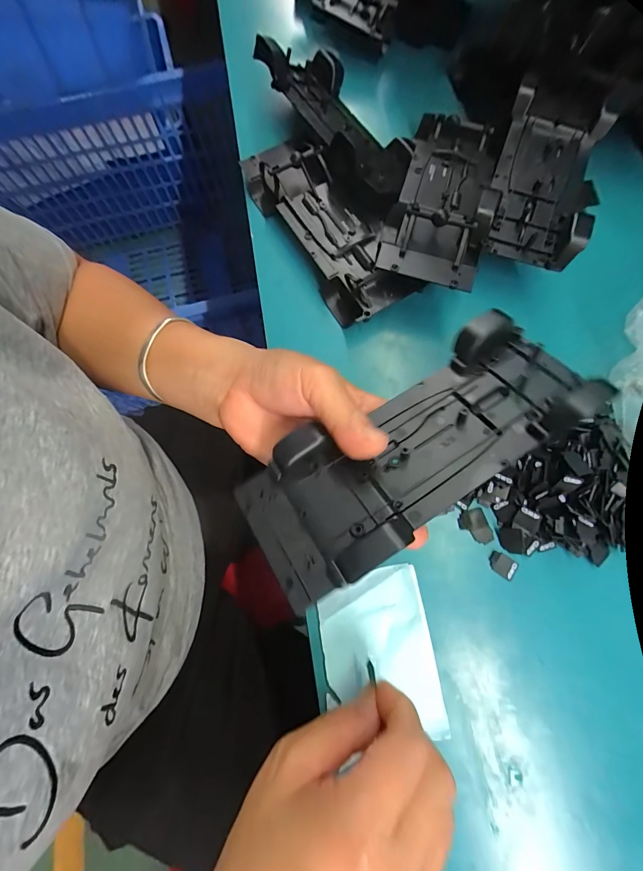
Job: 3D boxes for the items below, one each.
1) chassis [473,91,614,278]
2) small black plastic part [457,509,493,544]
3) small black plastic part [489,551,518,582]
[{"bbox_3d":[0.172,-0.202,0.266,0.076,0.030,0.141,21,77,5],"label":"chassis"},{"bbox_3d":[0.109,0.065,0.240,0.019,0.004,0.024,-20,77,-4],"label":"small black plastic part"},{"bbox_3d":[0.125,0.089,0.233,0.019,0.004,0.014,32,79,8],"label":"small black plastic part"}]

